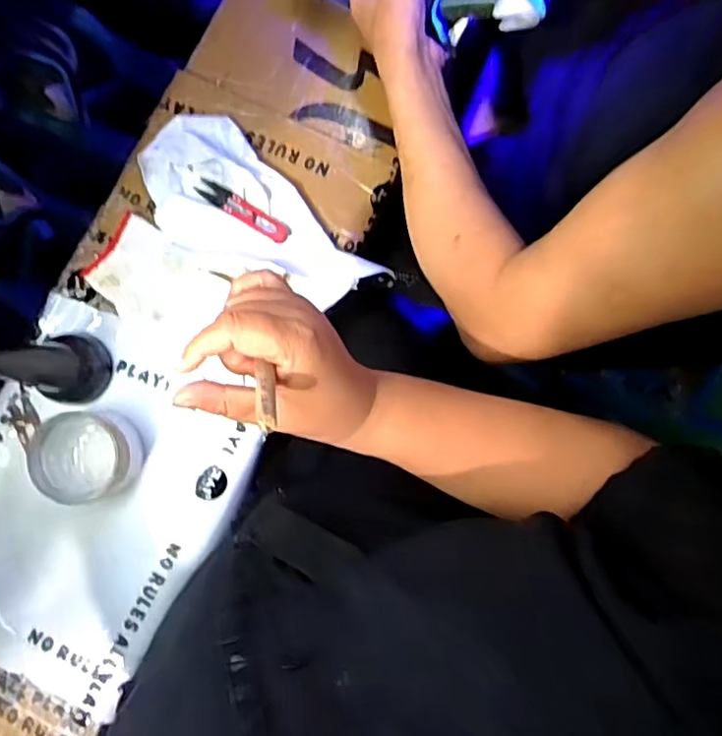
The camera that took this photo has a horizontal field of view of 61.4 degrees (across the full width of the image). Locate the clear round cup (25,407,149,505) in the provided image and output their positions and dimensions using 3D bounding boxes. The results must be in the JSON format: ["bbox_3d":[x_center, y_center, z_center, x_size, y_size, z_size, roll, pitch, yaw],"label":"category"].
[{"bbox_3d":[-0.253,0.082,0.566,0.084,0.049,0.081,0,85,2],"label":"clear round cup"}]

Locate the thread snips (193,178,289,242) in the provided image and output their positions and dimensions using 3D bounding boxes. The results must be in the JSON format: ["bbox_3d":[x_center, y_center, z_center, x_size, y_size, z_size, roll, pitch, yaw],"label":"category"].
[{"bbox_3d":[-0.116,-0.156,0.601,0.102,0.005,0.024,31,71,5],"label":"thread snips"}]

